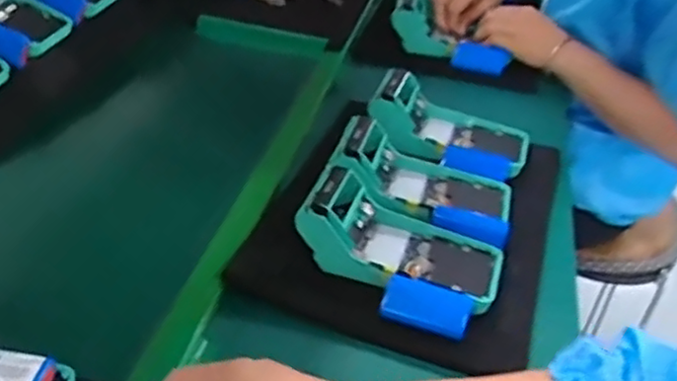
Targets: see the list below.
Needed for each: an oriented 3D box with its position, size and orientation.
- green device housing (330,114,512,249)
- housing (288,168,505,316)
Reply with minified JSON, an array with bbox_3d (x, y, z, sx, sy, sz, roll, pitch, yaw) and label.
[{"bbox_3d":[0.084,-0.011,0.648,0.169,0.072,0.106,15,39,15],"label":"green device housing"},{"bbox_3d":[0.054,0.044,0.578,0.168,0.066,0.094,17,37,14],"label":"housing"}]

